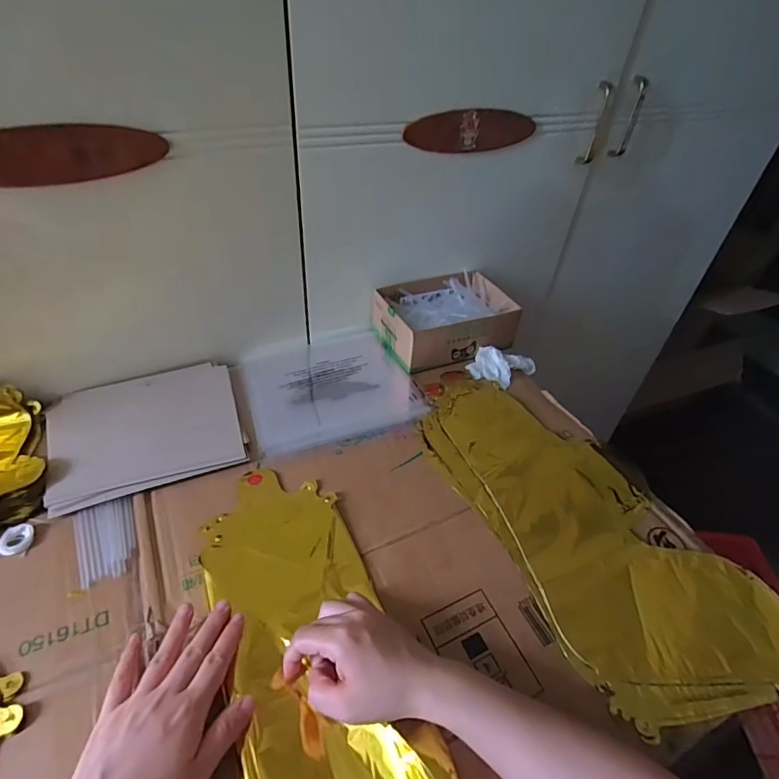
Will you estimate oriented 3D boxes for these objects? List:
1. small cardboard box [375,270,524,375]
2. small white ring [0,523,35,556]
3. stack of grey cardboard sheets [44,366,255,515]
[{"bbox_3d":[0.083,-0.103,0.683,0.180,0.066,0.127,-16,46,-21],"label":"small cardboard box"},{"bbox_3d":[-0.343,0.137,0.429,0.024,0.007,0.029,0,42,-5],"label":"small white ring"},{"bbox_3d":[-0.277,0.039,0.533,0.195,0.013,0.173,-16,46,-21],"label":"stack of grey cardboard sheets"}]

